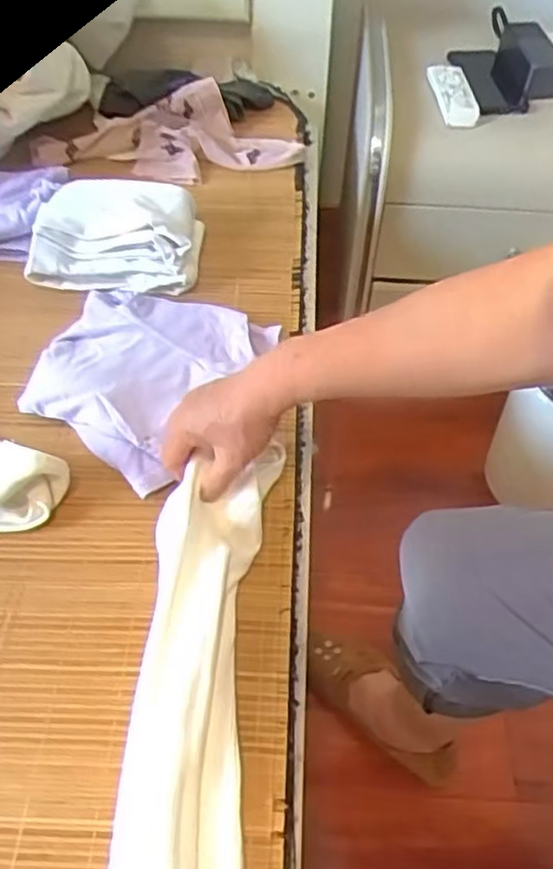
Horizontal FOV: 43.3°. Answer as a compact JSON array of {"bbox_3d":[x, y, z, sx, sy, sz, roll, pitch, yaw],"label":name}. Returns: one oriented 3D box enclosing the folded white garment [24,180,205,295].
[{"bbox_3d":[-0.185,-0.235,0.802,0.182,0.060,0.124,0,51,-2],"label":"folded white garment"}]

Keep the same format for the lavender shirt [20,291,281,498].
[{"bbox_3d":[-0.139,-0.066,0.694,0.189,0.046,0.223,22,54,16],"label":"lavender shirt"}]

